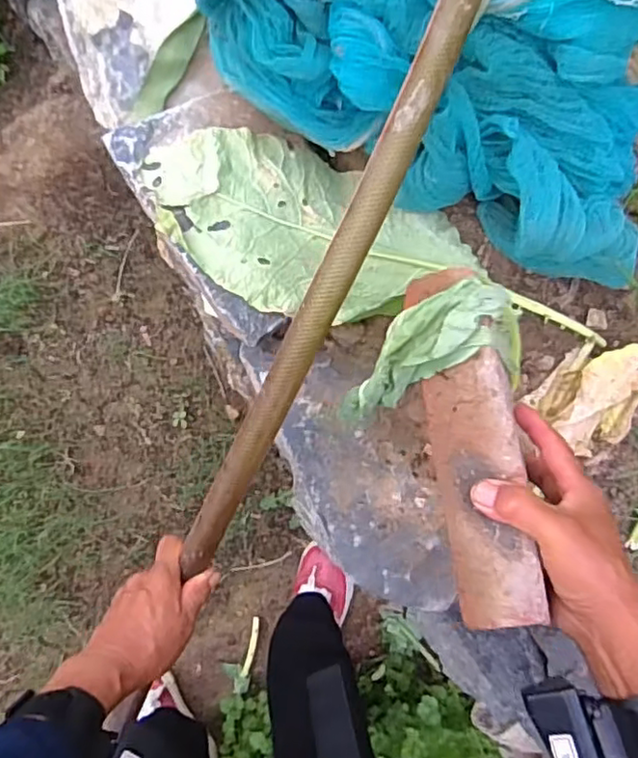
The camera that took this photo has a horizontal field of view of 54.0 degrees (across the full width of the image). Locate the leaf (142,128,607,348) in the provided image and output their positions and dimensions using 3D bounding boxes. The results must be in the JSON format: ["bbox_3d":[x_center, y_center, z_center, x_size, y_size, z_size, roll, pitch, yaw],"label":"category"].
[{"bbox_3d":[0.055,-0.114,0.574,0.445,0.090,0.166,19,91,-1],"label":"leaf"}]

